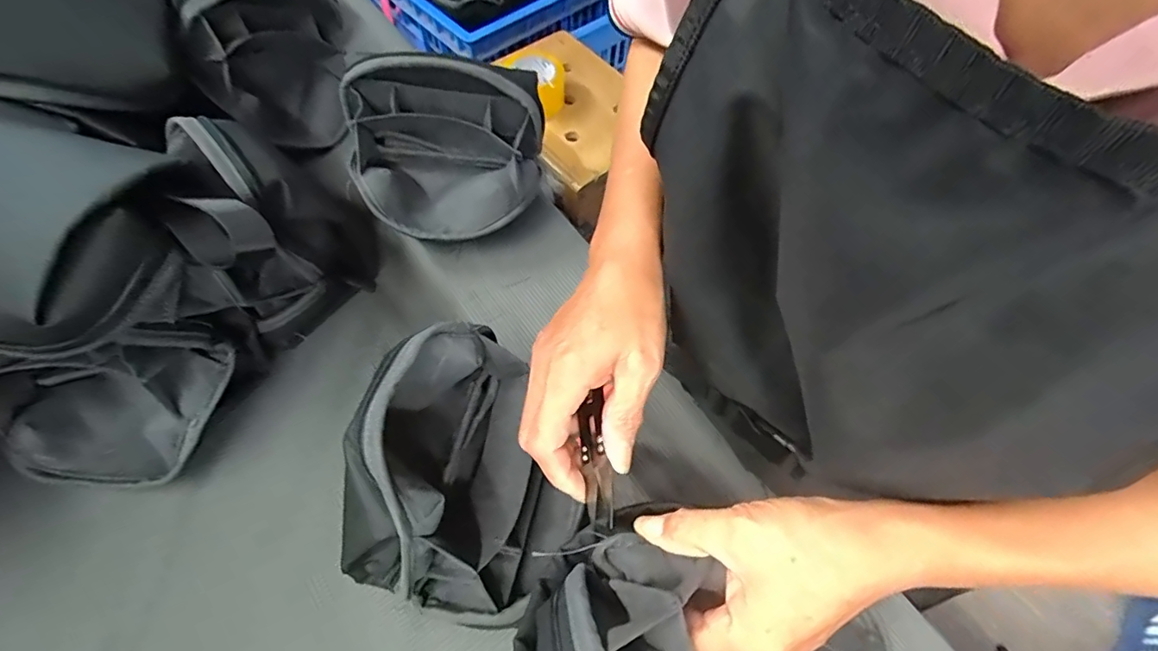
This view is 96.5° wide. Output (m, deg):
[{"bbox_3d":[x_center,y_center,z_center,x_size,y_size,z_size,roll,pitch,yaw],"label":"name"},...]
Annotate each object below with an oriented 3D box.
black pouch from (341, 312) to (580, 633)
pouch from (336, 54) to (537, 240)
[{"bbox_3d":[-0.068,0.096,0.320,0.114,0.130,0.165,-18,63,-11],"label":"black pouch"},{"bbox_3d":[-0.118,-0.151,0.449,0.164,0.102,0.115,1,61,-1],"label":"pouch"}]

